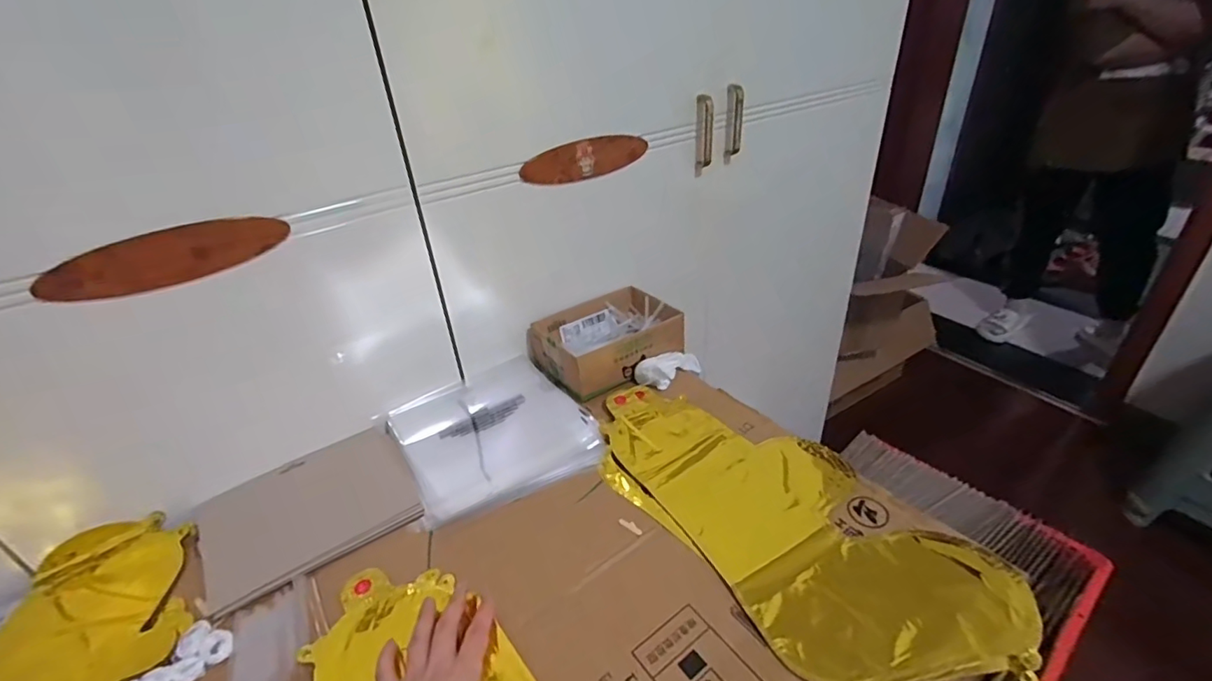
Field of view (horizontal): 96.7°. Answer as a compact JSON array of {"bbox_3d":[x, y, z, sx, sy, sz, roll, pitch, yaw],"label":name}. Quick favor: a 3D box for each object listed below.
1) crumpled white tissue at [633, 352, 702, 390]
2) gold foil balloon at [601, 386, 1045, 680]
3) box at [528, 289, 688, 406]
[{"bbox_3d":[0.090,0.035,0.734,0.100,0.034,0.039,-13,33,-37],"label":"crumpled white tissue"},{"bbox_3d":[0.162,0.162,0.538,0.206,0.013,0.422,-24,39,-28],"label":"gold foil balloon"},{"bbox_3d":[-0.001,-0.005,0.756,0.191,0.057,0.139,-19,37,-22],"label":"box"}]

